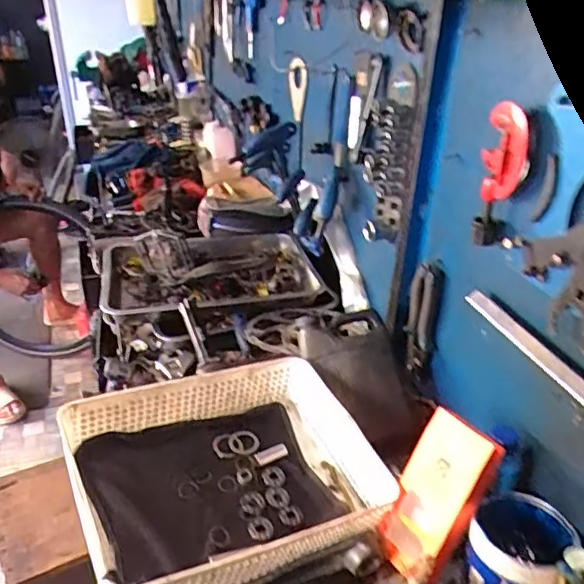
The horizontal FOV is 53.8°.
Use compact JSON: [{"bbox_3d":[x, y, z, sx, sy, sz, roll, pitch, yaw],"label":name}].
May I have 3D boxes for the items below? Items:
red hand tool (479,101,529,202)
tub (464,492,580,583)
[{"bbox_3d":[0.220,-0.142,0.596,0.044,0.098,0.031,13,31,18],"label":"red hand tool"},{"bbox_3d":[0.235,0.279,0.607,0.096,0.084,0.112,20,34,29],"label":"tub"}]

